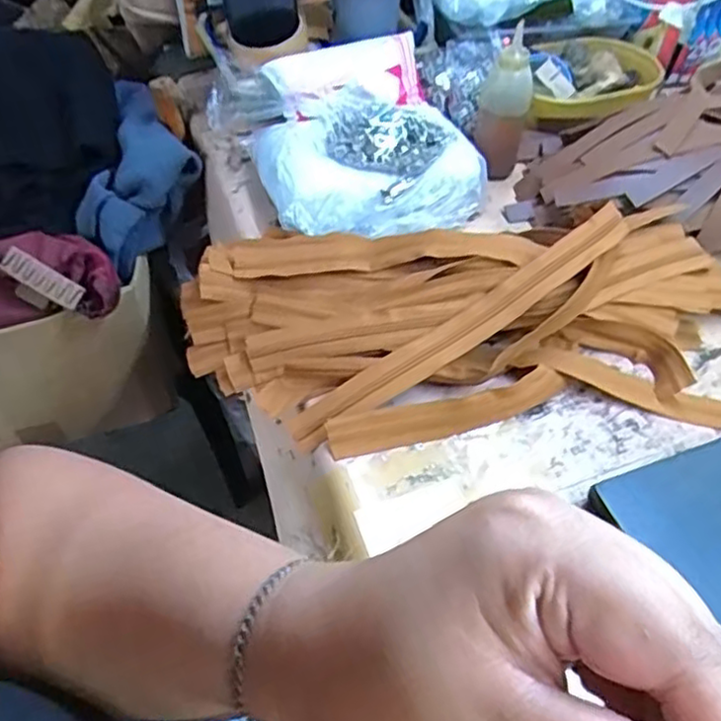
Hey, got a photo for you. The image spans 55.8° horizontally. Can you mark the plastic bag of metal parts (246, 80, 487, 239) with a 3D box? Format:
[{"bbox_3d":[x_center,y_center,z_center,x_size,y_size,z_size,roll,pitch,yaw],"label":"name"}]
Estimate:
[{"bbox_3d":[0.013,-0.199,0.665,0.211,0.064,0.171,-15,55,-13],"label":"plastic bag of metal parts"}]

